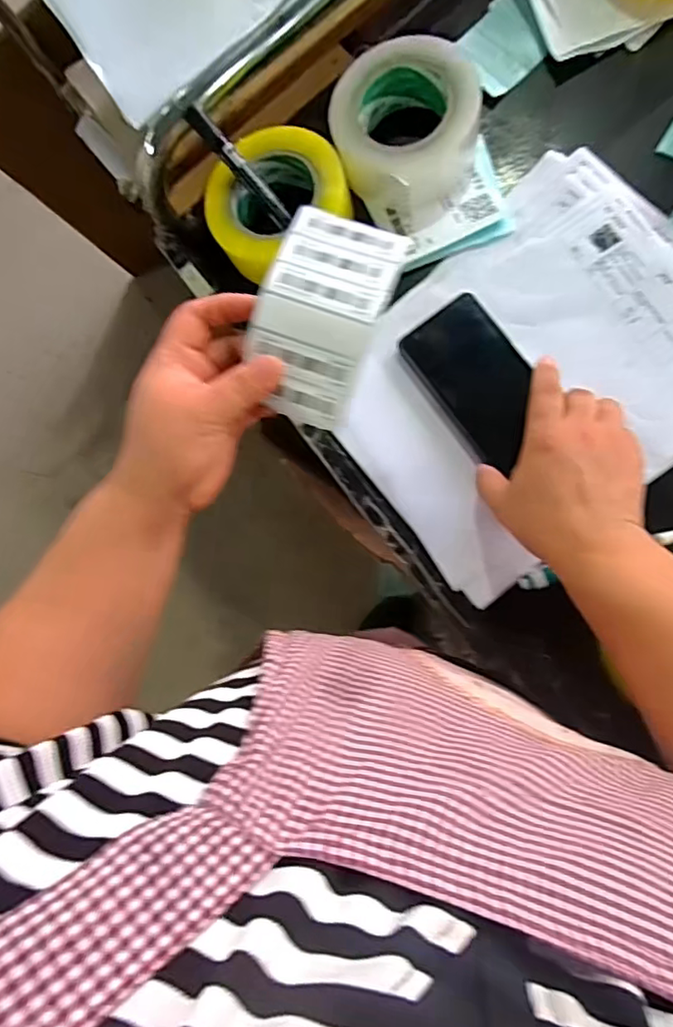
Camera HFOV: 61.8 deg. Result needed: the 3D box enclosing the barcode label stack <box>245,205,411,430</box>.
[{"bbox_3d":[-0.009,-0.122,0.343,0.073,0.024,0.125,19,88,10],"label":"barcode label stack"}]

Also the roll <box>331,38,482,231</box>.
[{"bbox_3d":[0.063,-0.332,0.487,0.123,0.043,0.140,-24,81,8],"label":"roll"}]

